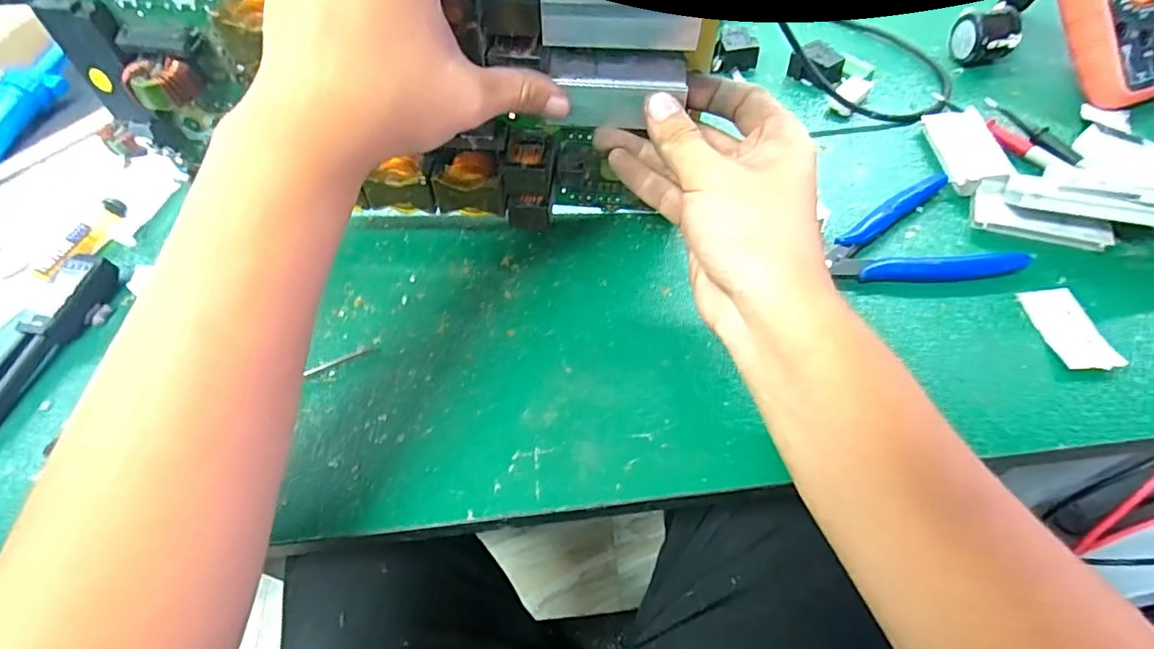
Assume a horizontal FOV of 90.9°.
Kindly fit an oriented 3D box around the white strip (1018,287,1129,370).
[{"bbox_3d":[0.262,0.001,0.304,0.029,0.004,0.053,-2,49,7],"label":"white strip"}]

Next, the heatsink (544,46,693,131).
[{"bbox_3d":[0.022,-0.120,0.291,0.068,0.026,0.032,-2,56,3],"label":"heatsink"}]

